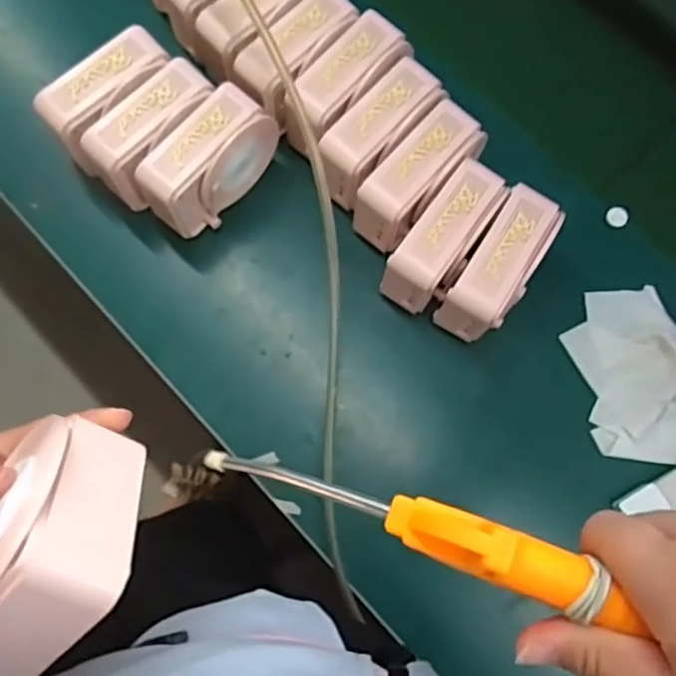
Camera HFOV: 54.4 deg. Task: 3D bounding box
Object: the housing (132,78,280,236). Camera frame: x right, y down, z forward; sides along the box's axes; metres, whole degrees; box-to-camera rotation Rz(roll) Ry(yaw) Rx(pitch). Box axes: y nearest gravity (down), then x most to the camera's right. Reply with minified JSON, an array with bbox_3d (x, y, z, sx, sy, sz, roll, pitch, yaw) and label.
[{"bbox_3d":[-0.117,-0.163,0.618,0.053,0.094,0.132,43,78,10],"label":"housing"}]

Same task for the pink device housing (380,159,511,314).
[{"bbox_3d":[0.097,-0.089,0.602,0.057,0.088,0.130,33,77,8],"label":"pink device housing"}]

